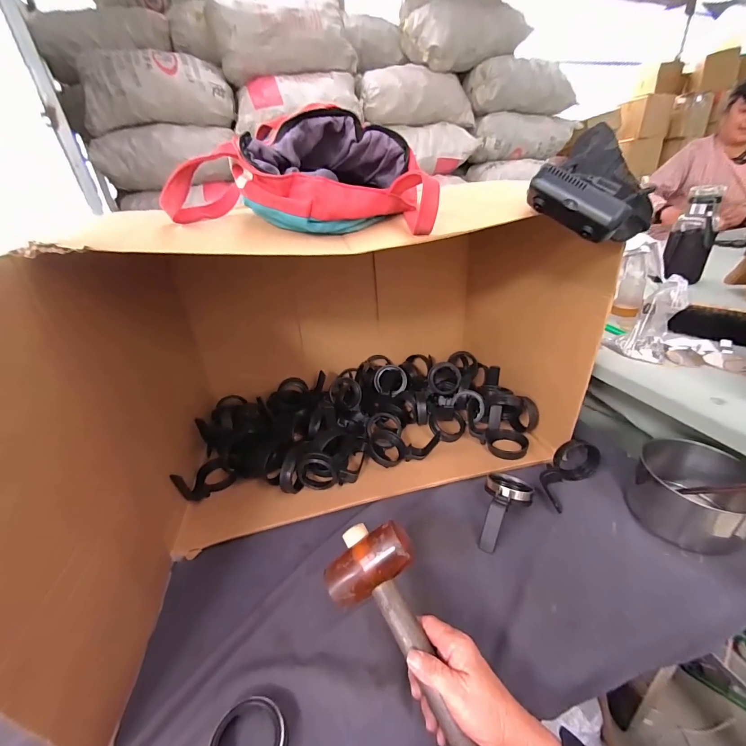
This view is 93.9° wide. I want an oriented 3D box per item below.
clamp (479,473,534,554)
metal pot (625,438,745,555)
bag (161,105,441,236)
[{"bbox_3d":[0.202,0.205,0.531,0.070,0.041,0.137,10,32,25],"label":"clamp"},{"bbox_3d":[0.471,0.171,0.495,0.156,0.101,0.114,-3,28,3],"label":"metal pot"},{"bbox_3d":[-0.082,-0.245,0.436,0.290,0.119,0.184,-4,28,0],"label":"bag"}]

